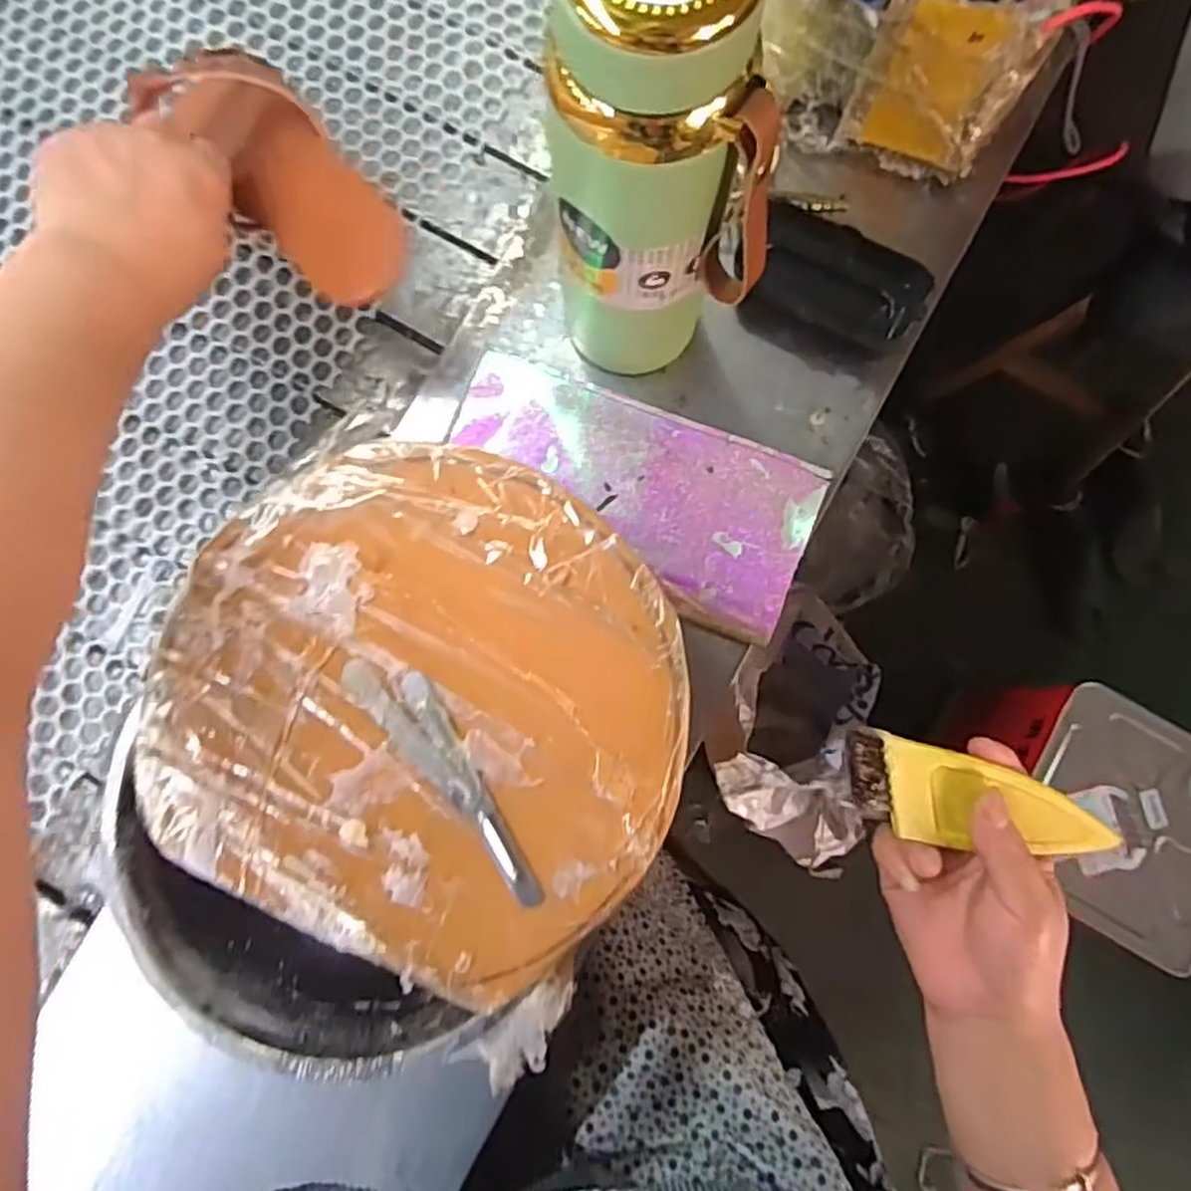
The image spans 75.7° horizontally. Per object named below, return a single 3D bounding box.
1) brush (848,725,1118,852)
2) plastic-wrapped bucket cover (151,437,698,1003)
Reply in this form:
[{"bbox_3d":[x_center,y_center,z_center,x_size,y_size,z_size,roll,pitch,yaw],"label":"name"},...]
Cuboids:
[{"bbox_3d":[0.184,0.100,0.365,0.147,0.007,0.042,16,96,-11],"label":"brush"},{"bbox_3d":[-0.078,0.046,0.354,0.237,0.013,0.220,24,83,3],"label":"plastic-wrapped bucket cover"}]

